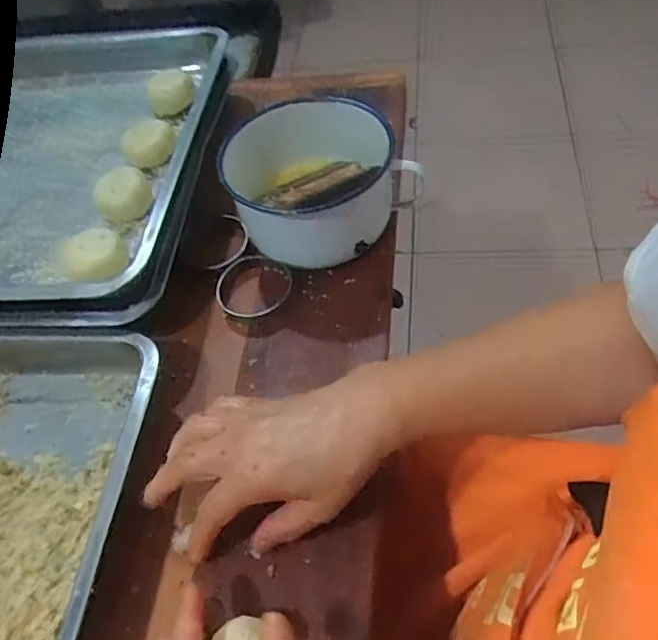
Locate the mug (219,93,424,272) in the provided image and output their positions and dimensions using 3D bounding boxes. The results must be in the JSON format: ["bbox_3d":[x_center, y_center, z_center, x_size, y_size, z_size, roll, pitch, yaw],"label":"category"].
[{"bbox_3d":[-0.014,-0.132,0.553,0.158,0.083,0.162,-20,53,-4],"label":"mug"}]

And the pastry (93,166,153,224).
[{"bbox_3d":[-0.191,-0.116,0.559,0.051,0.035,0.051,-2,54,3],"label":"pastry"}]

